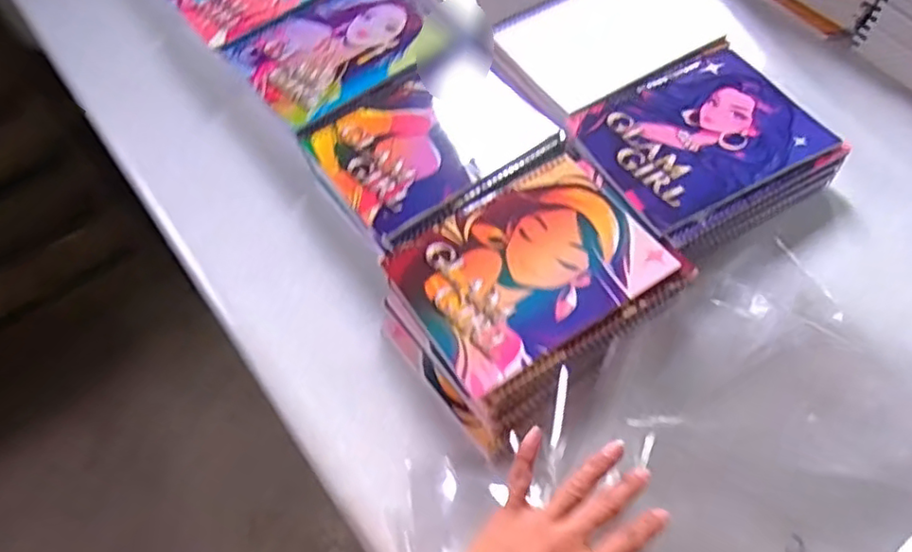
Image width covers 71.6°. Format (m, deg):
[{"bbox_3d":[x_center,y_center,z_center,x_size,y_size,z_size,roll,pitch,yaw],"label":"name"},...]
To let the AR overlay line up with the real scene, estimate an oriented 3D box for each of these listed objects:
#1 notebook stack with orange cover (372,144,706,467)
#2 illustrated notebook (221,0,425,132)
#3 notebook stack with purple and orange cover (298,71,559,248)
[{"bbox_3d":[0.058,0.005,0.529,0.224,0.045,0.171,-37,63,-15],"label":"notebook stack with orange cover"},{"bbox_3d":[-0.123,-0.244,0.672,0.200,0.013,0.155,-35,65,-15],"label":"illustrated notebook"},{"bbox_3d":[-0.025,-0.132,0.615,0.215,0.035,0.159,-36,63,-15],"label":"notebook stack with purple and orange cover"}]

